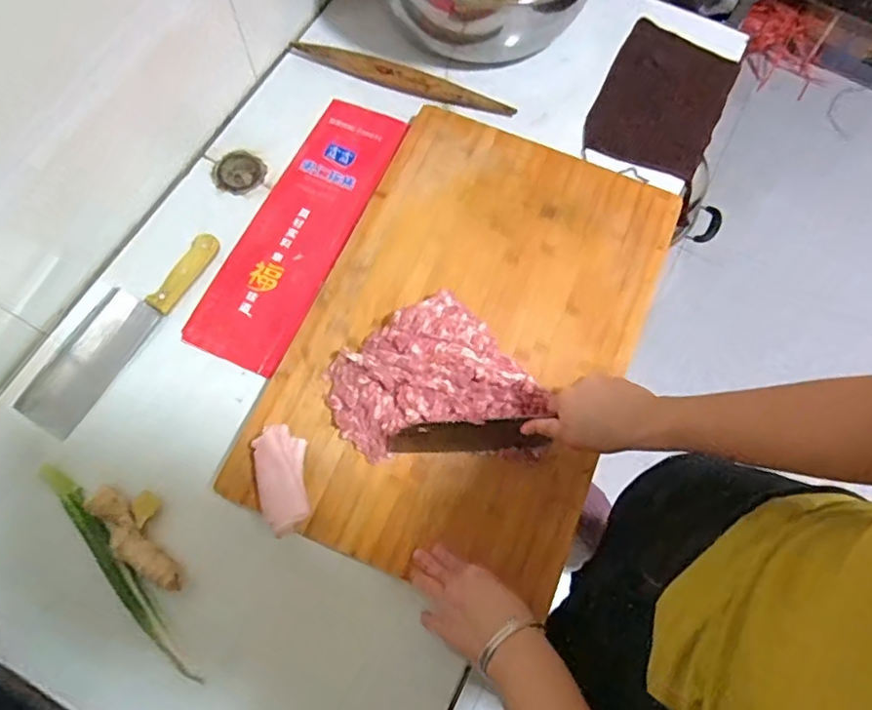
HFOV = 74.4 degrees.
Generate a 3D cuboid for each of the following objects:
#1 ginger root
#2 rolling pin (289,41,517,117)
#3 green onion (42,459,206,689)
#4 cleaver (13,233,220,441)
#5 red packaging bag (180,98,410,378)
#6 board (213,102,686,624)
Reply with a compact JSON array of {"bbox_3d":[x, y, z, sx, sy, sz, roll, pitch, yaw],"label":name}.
[{"bbox_3d":[-0.302,0.187,0.592,0.057,0.030,0.134,-37,74,-13],"label":"ginger root"},{"bbox_3d":[-0.047,-0.395,0.821,0.322,0.028,0.034,19,71,6],"label":"rolling pin"},{"bbox_3d":[-0.325,0.217,0.590,0.026,0.024,0.269,-39,75,-14],"label":"green onion"},{"bbox_3d":[-0.375,-0.040,0.682,0.082,0.016,0.281,29,72,10],"label":"cleaver"},{"bbox_3d":[-0.171,-0.169,0.743,0.123,0.011,0.398,23,70,4],"label":"red packaging bag"},{"bbox_3d":[0.042,-0.035,0.675,0.364,0.033,0.556,22,71,7],"label":"board"}]

